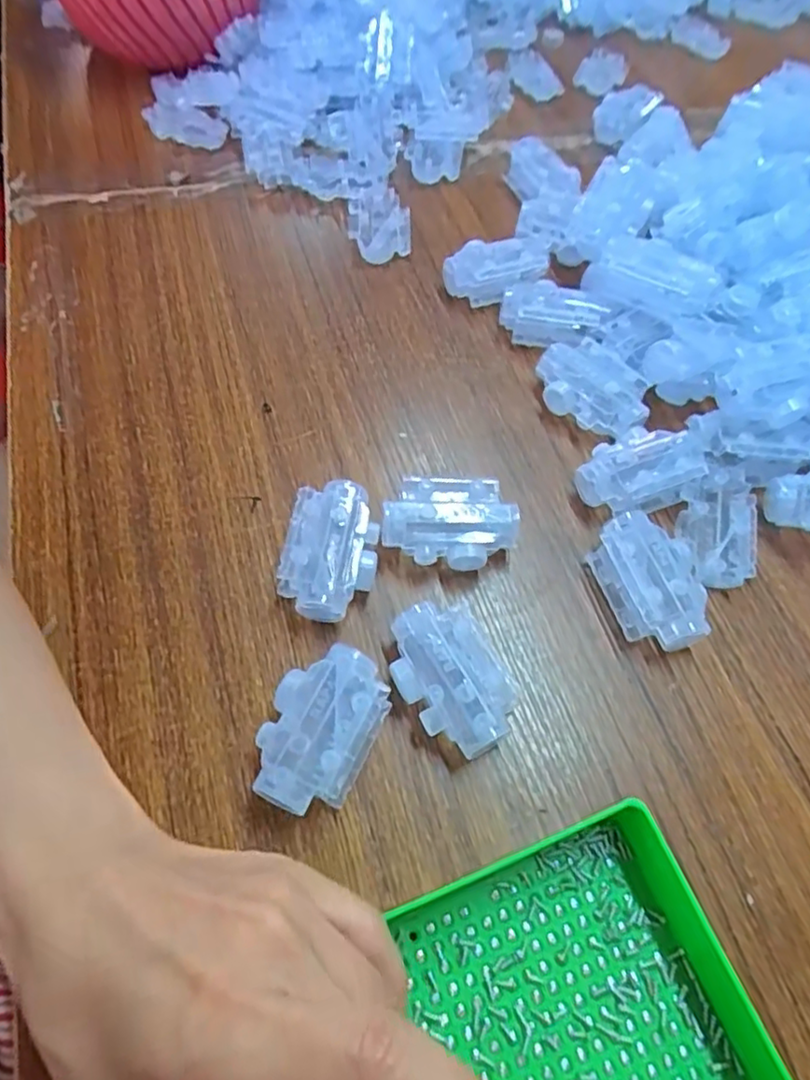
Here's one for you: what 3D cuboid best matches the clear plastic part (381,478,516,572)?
[{"bbox_3d":[0.024,-0.006,0.329,0.067,0.035,0.040,5,61,0],"label":"clear plastic part"}]

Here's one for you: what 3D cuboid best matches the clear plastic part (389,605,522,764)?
[{"bbox_3d":[0.021,0.065,0.293,0.044,0.033,0.068,-26,65,-16],"label":"clear plastic part"}]

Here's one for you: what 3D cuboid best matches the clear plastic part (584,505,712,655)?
[{"bbox_3d":[0.126,0.019,0.317,0.045,0.029,0.068,-13,62,-10],"label":"clear plastic part"}]

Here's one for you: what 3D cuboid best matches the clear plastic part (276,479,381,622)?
[{"bbox_3d":[-0.037,0.004,0.315,0.045,0.028,0.067,7,61,1],"label":"clear plastic part"}]

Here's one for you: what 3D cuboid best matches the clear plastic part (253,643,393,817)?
[{"bbox_3d":[-0.036,0.082,0.274,0.046,0.024,0.068,25,63,11],"label":"clear plastic part"}]

